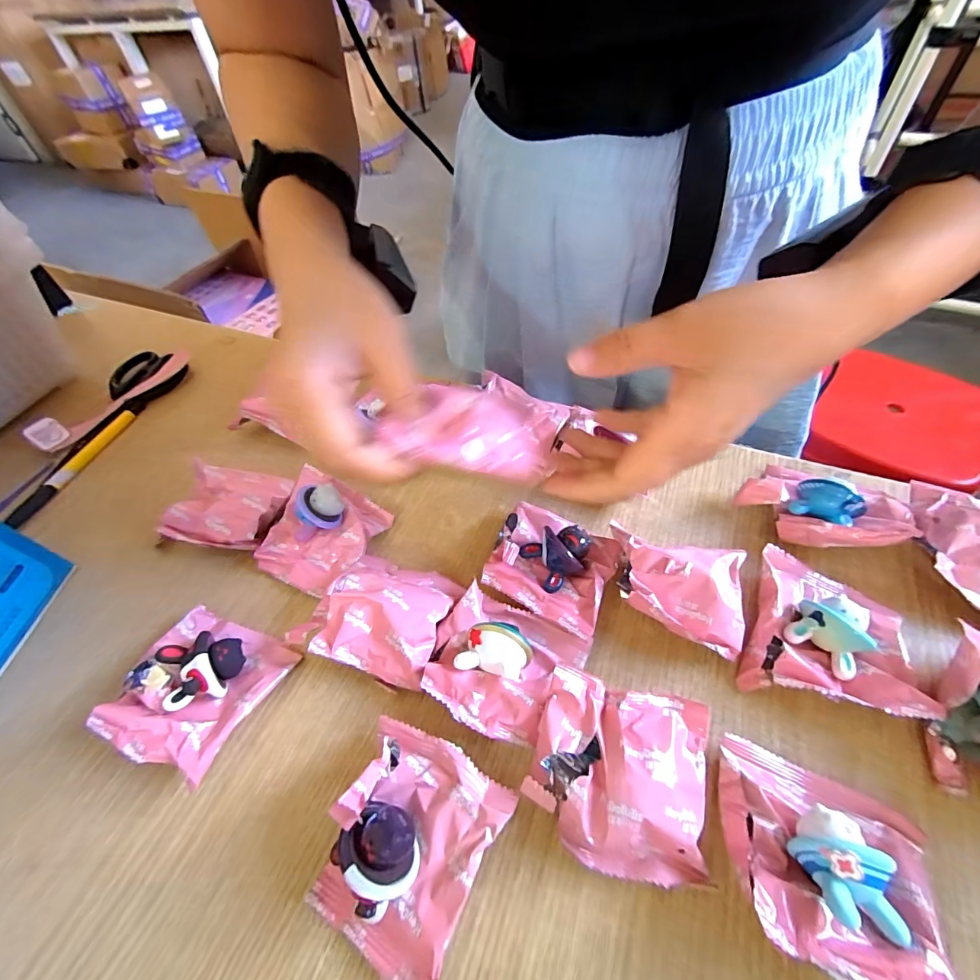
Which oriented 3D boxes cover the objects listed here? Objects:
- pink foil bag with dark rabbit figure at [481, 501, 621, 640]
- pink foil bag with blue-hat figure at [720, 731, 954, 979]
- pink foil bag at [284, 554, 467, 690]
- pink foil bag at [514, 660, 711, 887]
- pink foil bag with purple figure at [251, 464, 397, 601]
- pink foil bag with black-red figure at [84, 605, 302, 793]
[{"bbox_3d":[0.035,0.039,0.258,0.069,0.027,0.062,20,57,19],"label":"pink foil bag with dark rabbit figure"},{"bbox_3d":[0.131,0.142,0.173,0.073,0.037,0.066,16,56,17],"label":"pink foil bag with blue-hat figure"},{"bbox_3d":[-0.058,0.067,0.249,0.069,0.031,0.065,16,56,17],"label":"pink foil bag"},{"bbox_3d":[0.055,0.123,0.196,0.072,0.033,0.067,10,55,12],"label":"pink foil bag"},{"bbox_3d":[-0.110,0.023,0.286,0.071,0.033,0.071,19,57,19],"label":"pink foil bag with purple figure"},{"bbox_3d":[-0.153,0.100,0.233,0.071,0.031,0.069,17,57,17],"label":"pink foil bag with black-red figure"}]

